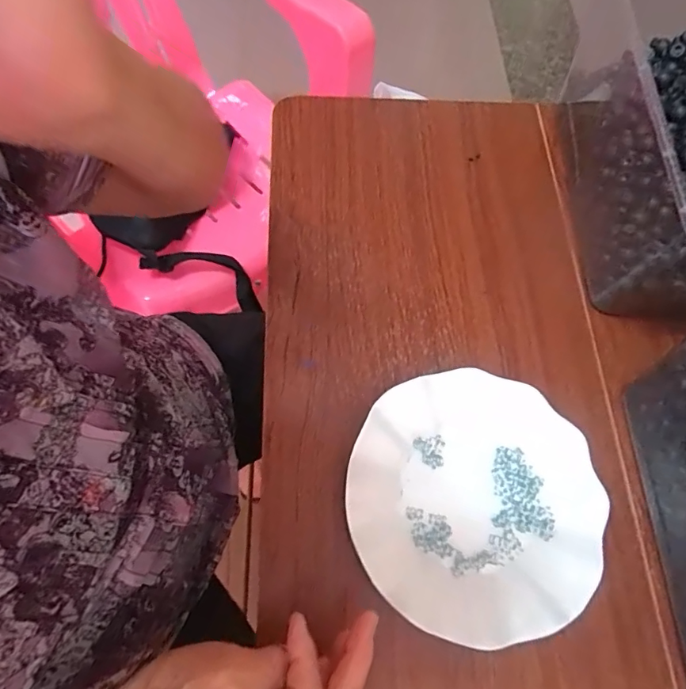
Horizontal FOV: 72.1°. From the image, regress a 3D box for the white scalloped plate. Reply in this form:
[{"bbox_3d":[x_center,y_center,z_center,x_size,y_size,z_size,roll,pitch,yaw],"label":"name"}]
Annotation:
[{"bbox_3d":[0.096,0.112,0.349,0.178,0.028,0.178,1,70,-2],"label":"white scalloped plate"}]

